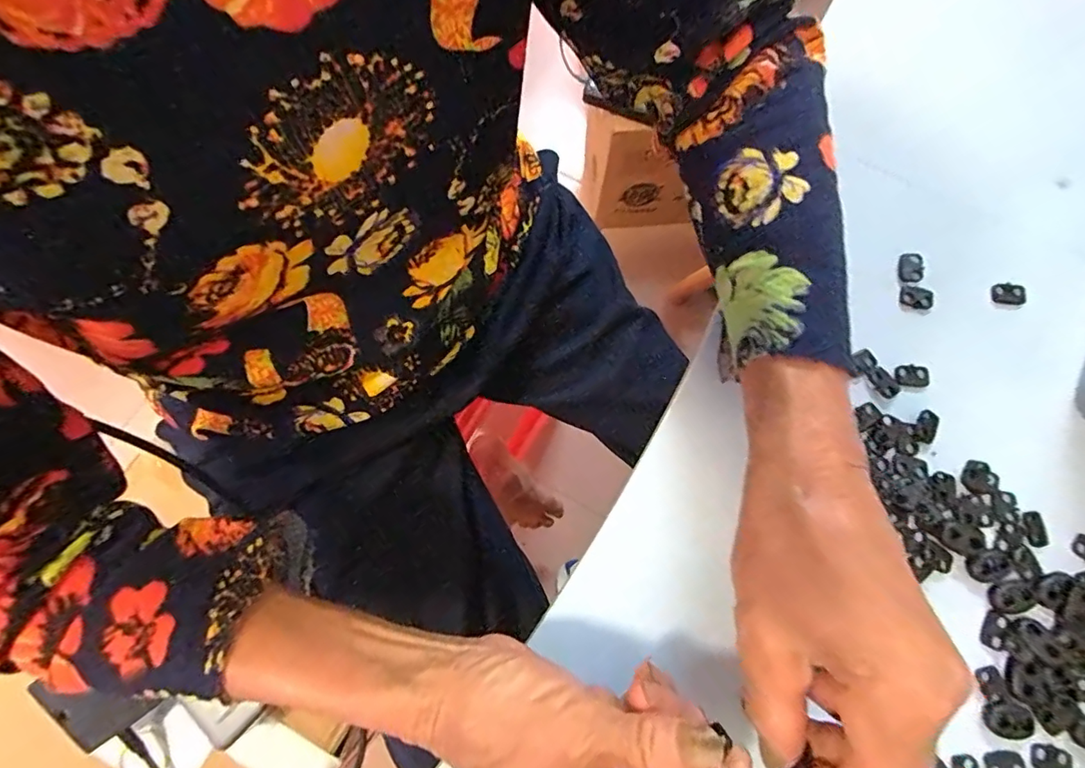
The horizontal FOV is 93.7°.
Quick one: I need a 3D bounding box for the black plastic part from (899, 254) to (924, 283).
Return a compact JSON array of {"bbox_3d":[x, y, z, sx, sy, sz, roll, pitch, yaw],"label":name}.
[{"bbox_3d":[0.219,-0.069,0.302,0.009,0.012,0.017,-9,76,-1],"label":"black plastic part"}]

